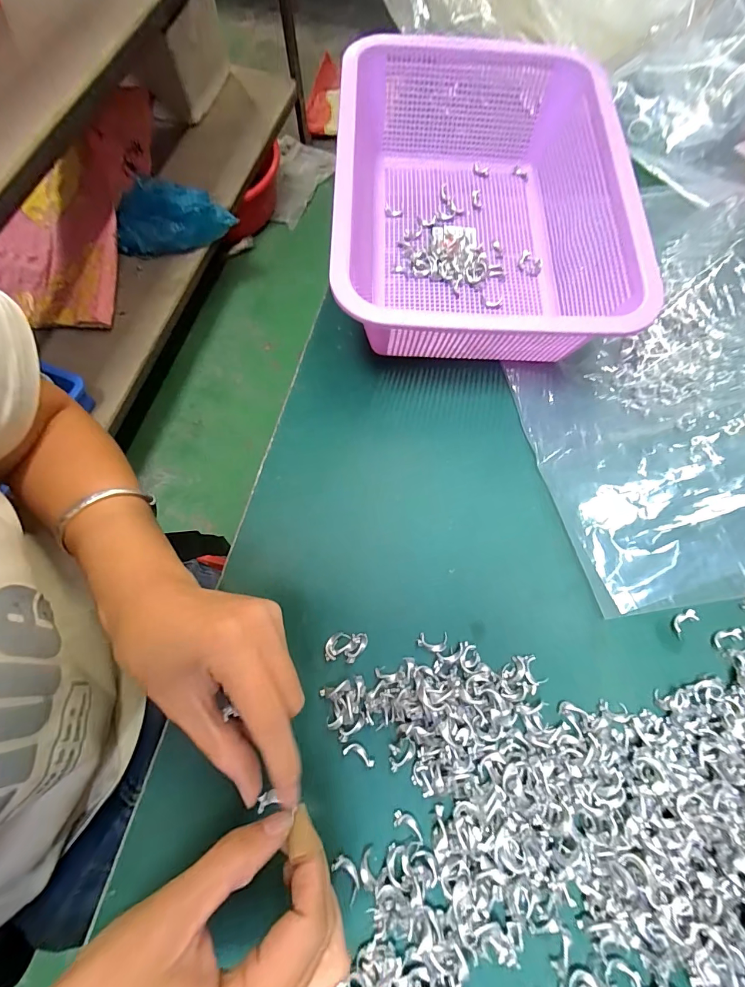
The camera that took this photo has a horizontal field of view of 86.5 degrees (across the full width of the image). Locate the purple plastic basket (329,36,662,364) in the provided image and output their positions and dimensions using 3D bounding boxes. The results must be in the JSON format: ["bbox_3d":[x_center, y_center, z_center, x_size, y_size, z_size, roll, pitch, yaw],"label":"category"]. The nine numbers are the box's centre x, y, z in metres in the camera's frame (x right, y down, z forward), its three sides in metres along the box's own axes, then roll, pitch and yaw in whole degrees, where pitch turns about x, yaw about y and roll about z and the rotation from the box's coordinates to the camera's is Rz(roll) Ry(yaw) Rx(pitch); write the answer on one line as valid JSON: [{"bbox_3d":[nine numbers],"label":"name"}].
[{"bbox_3d":[0.091,-0.225,0.325,0.234,0.086,0.280,1,73,-1],"label":"purple plastic basket"}]

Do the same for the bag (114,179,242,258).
[{"bbox_3d":[-0.480,-0.654,0.954,0.279,0.139,0.102,4,72,1],"label":"bag"}]

